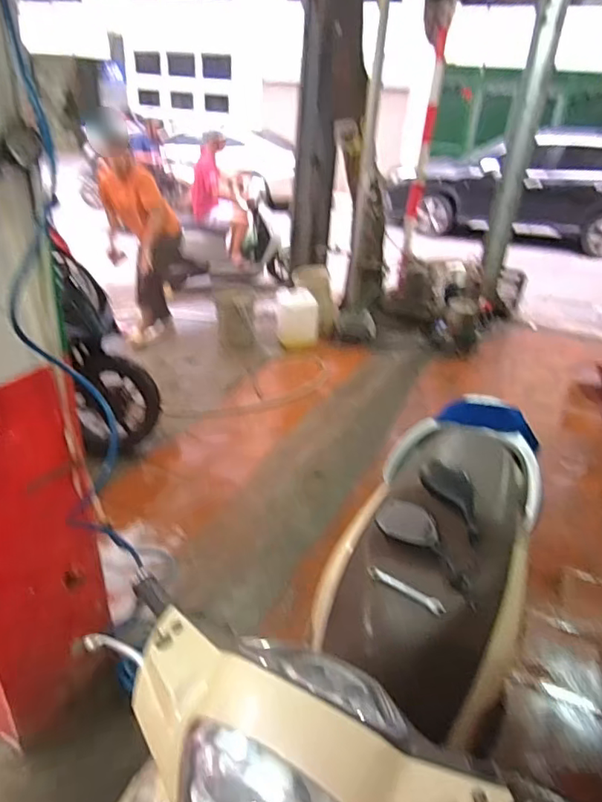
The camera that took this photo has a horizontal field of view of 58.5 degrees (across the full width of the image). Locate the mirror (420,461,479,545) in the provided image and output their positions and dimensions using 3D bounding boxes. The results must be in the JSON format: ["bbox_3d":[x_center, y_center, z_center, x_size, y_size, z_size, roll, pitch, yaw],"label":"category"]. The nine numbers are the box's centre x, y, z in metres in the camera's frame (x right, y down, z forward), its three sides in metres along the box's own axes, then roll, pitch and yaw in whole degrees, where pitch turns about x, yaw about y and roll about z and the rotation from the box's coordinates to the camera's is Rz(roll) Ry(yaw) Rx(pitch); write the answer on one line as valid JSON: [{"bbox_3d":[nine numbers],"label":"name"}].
[{"bbox_3d":[0.357,0.219,1.237,0.087,0.047,0.224,-11,47,-22],"label":"mirror"}]

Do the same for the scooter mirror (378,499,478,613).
[{"bbox_3d":[0.274,0.311,1.137,0.077,0.061,0.275,-21,53,-35],"label":"scooter mirror"}]

